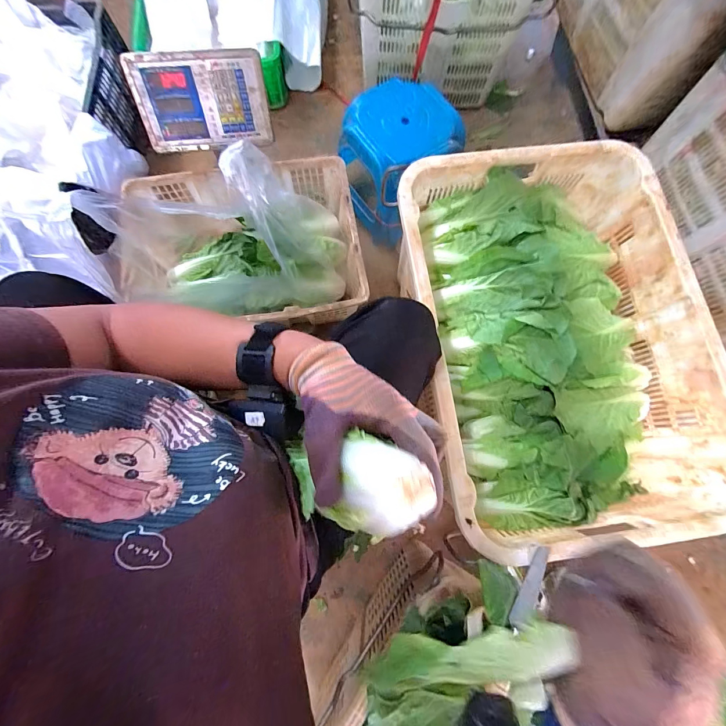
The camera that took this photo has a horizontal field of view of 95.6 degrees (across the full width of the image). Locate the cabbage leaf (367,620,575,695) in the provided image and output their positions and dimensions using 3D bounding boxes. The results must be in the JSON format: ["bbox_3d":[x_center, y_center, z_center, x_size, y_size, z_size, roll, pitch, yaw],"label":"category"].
[{"bbox_3d":[0.059,0.190,0.207,0.140,0.021,0.041,-34,78,26],"label":"cabbage leaf"}]

